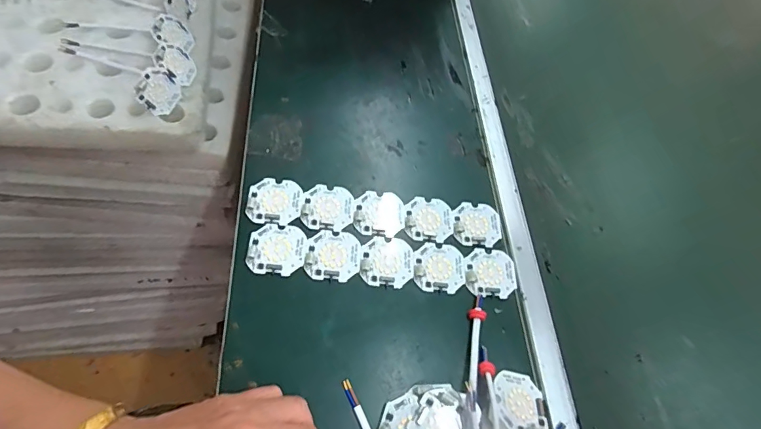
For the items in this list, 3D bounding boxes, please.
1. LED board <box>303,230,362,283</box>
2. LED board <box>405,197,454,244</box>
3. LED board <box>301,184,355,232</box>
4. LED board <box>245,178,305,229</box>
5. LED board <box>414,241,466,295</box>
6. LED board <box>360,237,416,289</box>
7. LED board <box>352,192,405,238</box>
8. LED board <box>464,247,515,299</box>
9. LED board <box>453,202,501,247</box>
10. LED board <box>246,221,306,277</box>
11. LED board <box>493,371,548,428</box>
[{"bbox_3d":[-0.040,0.034,0.383,0.045,0.005,0.047,12,58,-6],"label":"LED board"},{"bbox_3d":[0.046,0.005,0.421,0.047,0.004,0.047,7,58,-9],"label":"LED board"},{"bbox_3d":[-0.048,-0.007,0.405,0.047,0.005,0.044,7,59,-9],"label":"LED board"},{"bbox_3d":[-0.095,-0.012,0.398,0.048,0.004,0.047,11,60,-8],"label":"LED board"},{"bbox_3d":[0.053,0.048,0.397,0.047,0.004,0.047,9,58,-8],"label":"LED board"},{"bbox_3d":[0.007,0.042,0.390,0.047,0.005,0.046,7,59,-9],"label":"LED board"},{"bbox_3d":[-0.001,-0.002,0.413,0.047,0.004,0.048,9,59,-8],"label":"LED board"},{"bbox_3d":[0.100,0.053,0.403,0.046,0.004,0.046,7,59,-9],"label":"LED board"},{"bbox_3d":[0.094,0.009,0.428,0.046,0.005,0.046,5,59,-10],"label":"LED board"},{"bbox_3d":[-0.088,0.029,0.377,0.046,0.004,0.045,8,60,-7],"label":"LED board"},{"bbox_3d":[0.109,0.147,0.343,0.044,0.004,0.046,15,50,-19],"label":"LED board"}]

